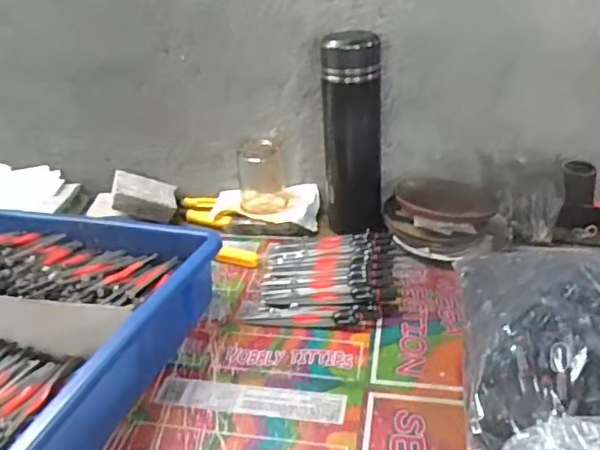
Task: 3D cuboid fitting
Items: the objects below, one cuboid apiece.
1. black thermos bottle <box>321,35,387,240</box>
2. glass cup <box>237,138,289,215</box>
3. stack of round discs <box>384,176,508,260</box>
[{"bbox_3d":[0.058,-0.103,0.635,0.065,0.205,0.057,7,30,18],"label":"black thermos bottle"},{"bbox_3d":[-0.047,-0.062,0.705,0.058,0.082,0.051,-4,28,-2],"label":"glass cup"},{"bbox_3d":[0.165,-0.009,0.644,0.132,0.047,0.135,0,28,7],"label":"stack of round discs"}]

